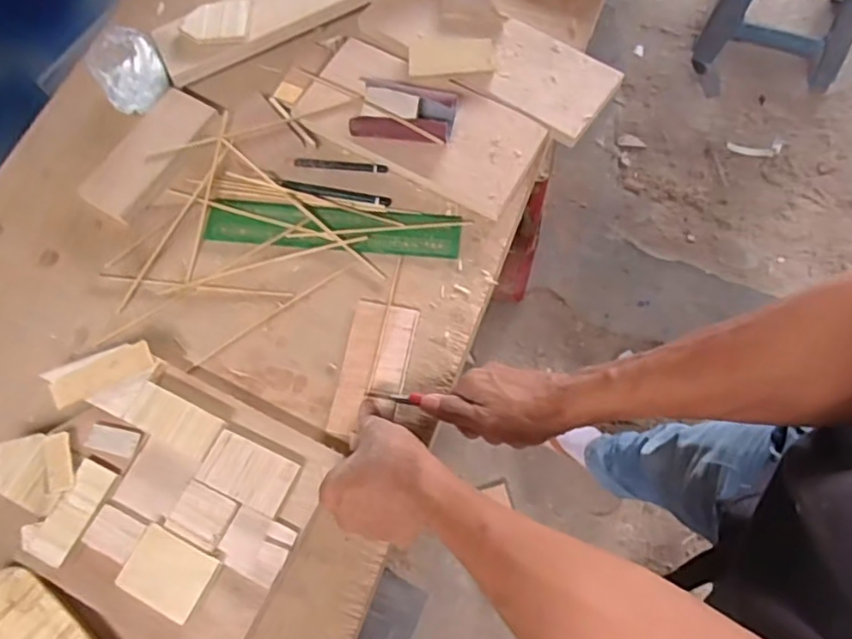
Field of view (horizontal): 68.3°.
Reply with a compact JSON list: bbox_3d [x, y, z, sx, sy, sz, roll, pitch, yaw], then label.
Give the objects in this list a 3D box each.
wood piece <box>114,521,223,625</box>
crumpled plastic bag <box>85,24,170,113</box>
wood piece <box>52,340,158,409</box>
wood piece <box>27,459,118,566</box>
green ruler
[{"bbox_3d":[-0.202,0.200,0.497,0.067,0.016,0.052,24,72,12],"label":"wood piece"},{"bbox_3d":[-0.318,-0.266,0.673,0.070,0.047,0.068,-31,70,-9],"label":"crumpled plastic bag"},{"bbox_3d":[-0.281,0.048,0.548,0.085,0.005,0.030,-30,80,-13],"label":"wood piece"},{"bbox_3d":[-0.286,0.155,0.509,0.032,0.004,0.080,23,67,6],"label":"wood piece"},{"bbox_3d":[-0.092,-0.092,0.629,0.250,0.007,0.047,4,70,2],"label":"green ruler"}]

